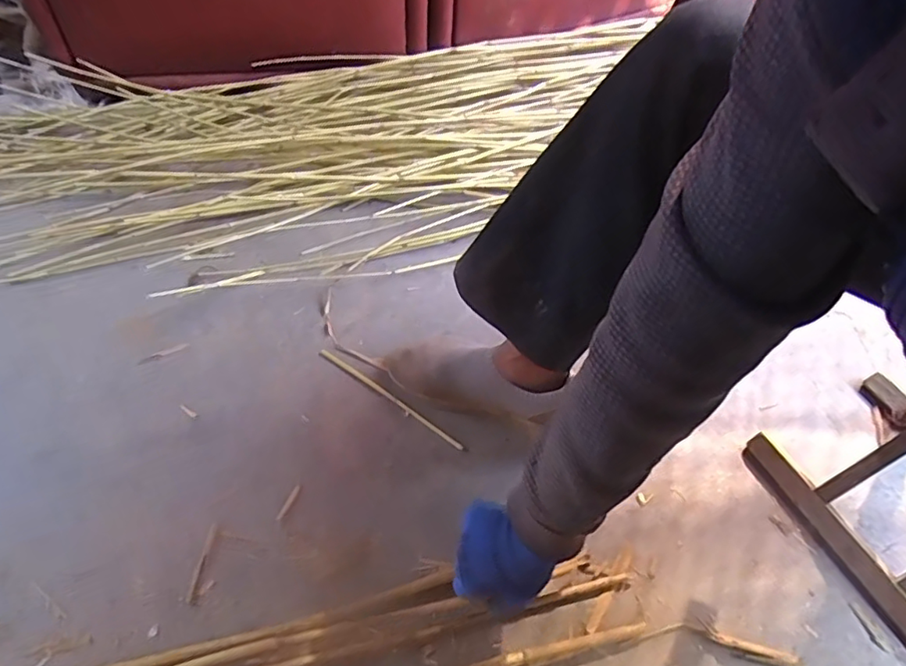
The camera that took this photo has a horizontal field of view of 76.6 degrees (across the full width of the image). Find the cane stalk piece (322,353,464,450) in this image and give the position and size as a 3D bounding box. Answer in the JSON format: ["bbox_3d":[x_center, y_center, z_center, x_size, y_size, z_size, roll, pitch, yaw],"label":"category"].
[{"bbox_3d":[-0.086,0.084,0.756,0.240,0.007,0.011,32,57,20],"label":"cane stalk piece"}]

